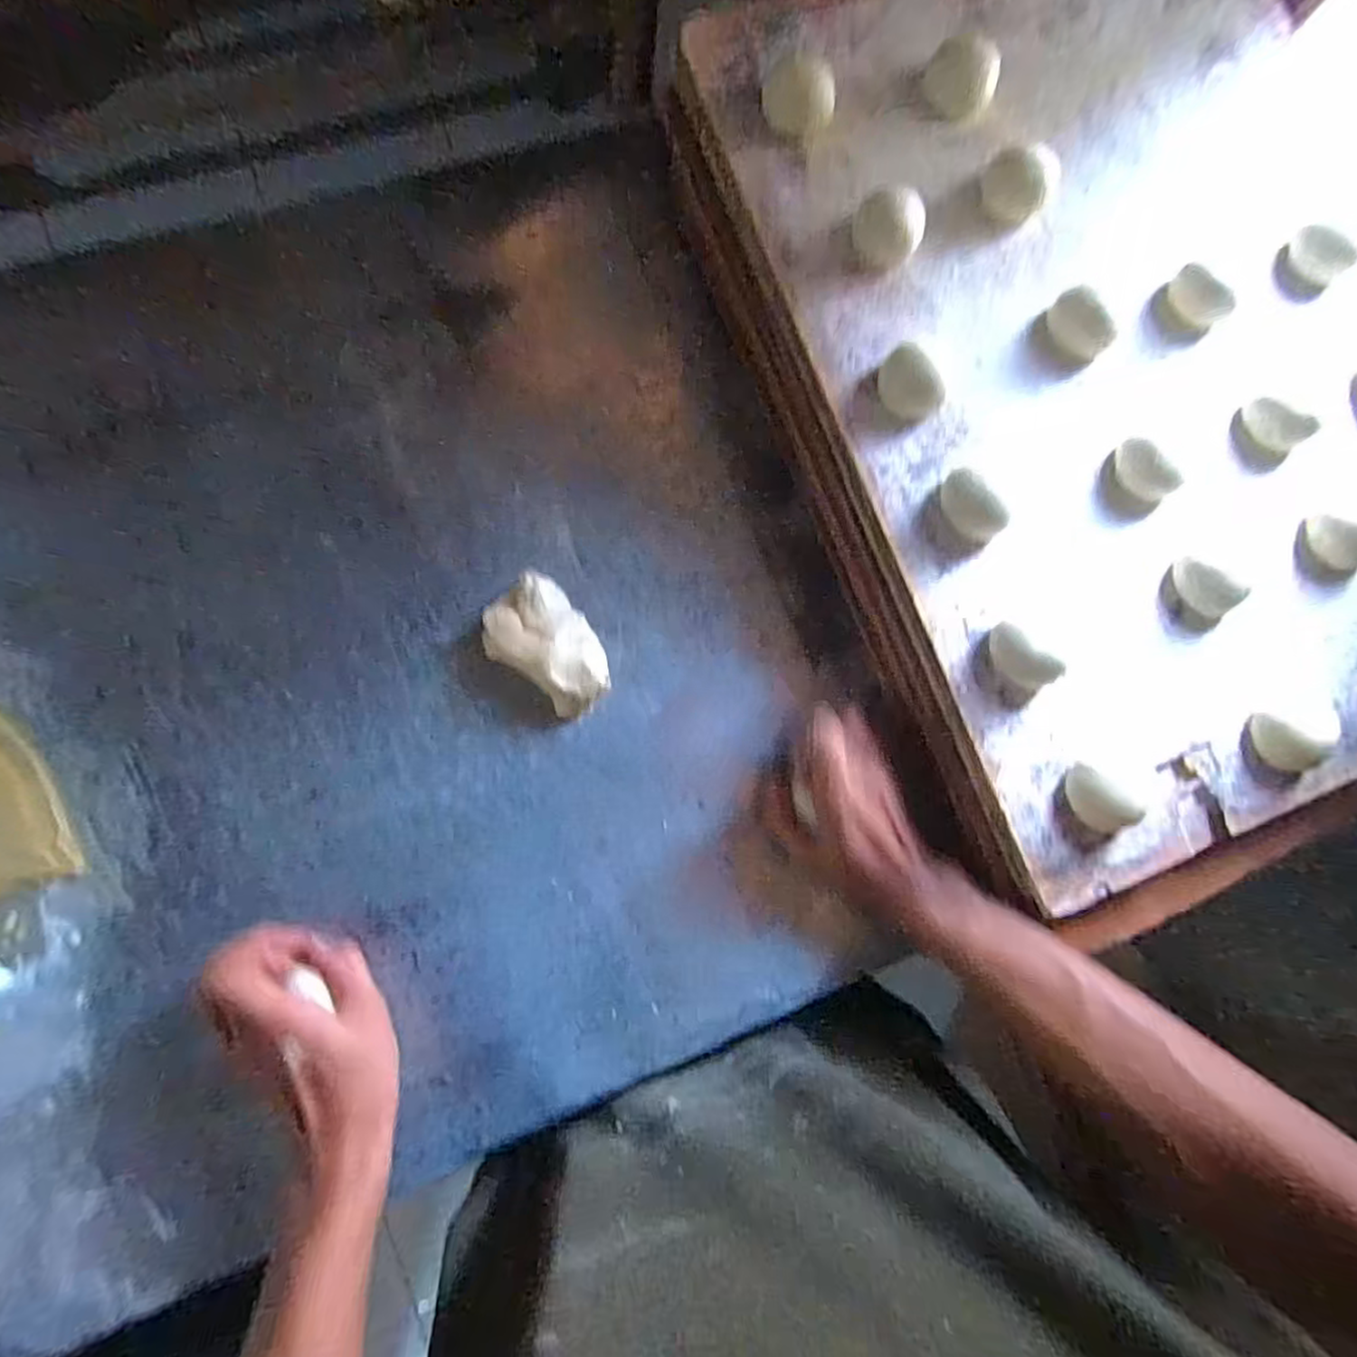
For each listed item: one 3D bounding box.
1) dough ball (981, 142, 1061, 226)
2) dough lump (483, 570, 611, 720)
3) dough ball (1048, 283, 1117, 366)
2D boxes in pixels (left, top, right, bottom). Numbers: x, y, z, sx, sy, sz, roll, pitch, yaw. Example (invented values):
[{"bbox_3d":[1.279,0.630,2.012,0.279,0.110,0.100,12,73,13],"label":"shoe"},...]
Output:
[{"bbox_3d":[0.213,-0.311,0.431,0.042,0.021,0.042,1,82,-6],"label":"dough ball"},{"bbox_3d":[-0.080,-0.021,0.436,0.087,0.026,0.058,43,80,-1],"label":"dough lump"},{"bbox_3d":[0.247,-0.218,0.427,0.041,0.022,0.033,45,80,2],"label":"dough ball"}]

